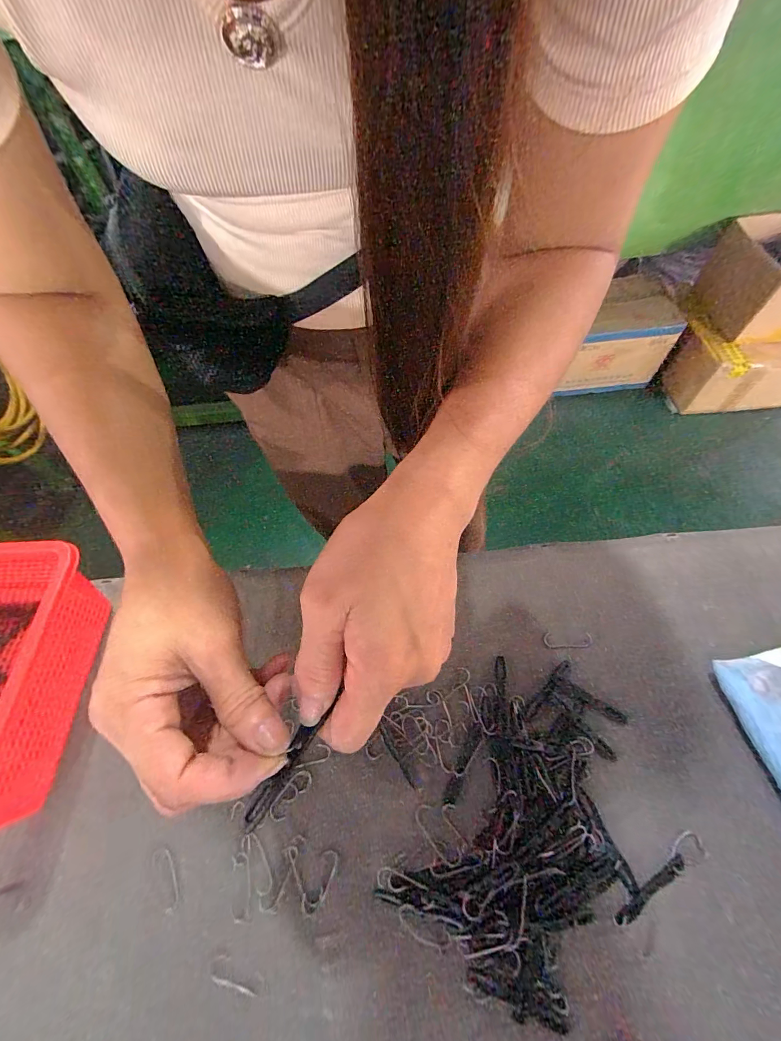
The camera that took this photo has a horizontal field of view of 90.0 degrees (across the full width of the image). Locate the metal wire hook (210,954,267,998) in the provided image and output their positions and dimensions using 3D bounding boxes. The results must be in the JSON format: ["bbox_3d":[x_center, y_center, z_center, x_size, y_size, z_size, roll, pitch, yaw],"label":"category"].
[{"bbox_3d":[-0.110,0.331,0.283,0.043,0.004,0.015,8,62,8],"label":"metal wire hook"}]

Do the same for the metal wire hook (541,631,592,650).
[{"bbox_3d":[0.176,0.119,0.386,0.048,0.004,0.017,0,61,3],"label":"metal wire hook"}]

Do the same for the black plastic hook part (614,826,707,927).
[{"bbox_3d":[0.202,0.270,0.292,0.088,0.004,0.016,-33,65,-14],"label":"black plastic hook part"}]

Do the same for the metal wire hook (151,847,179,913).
[{"bbox_3d":[-0.180,0.287,0.313,0.014,0.004,0.044,-31,64,-13],"label":"metal wire hook"}]

